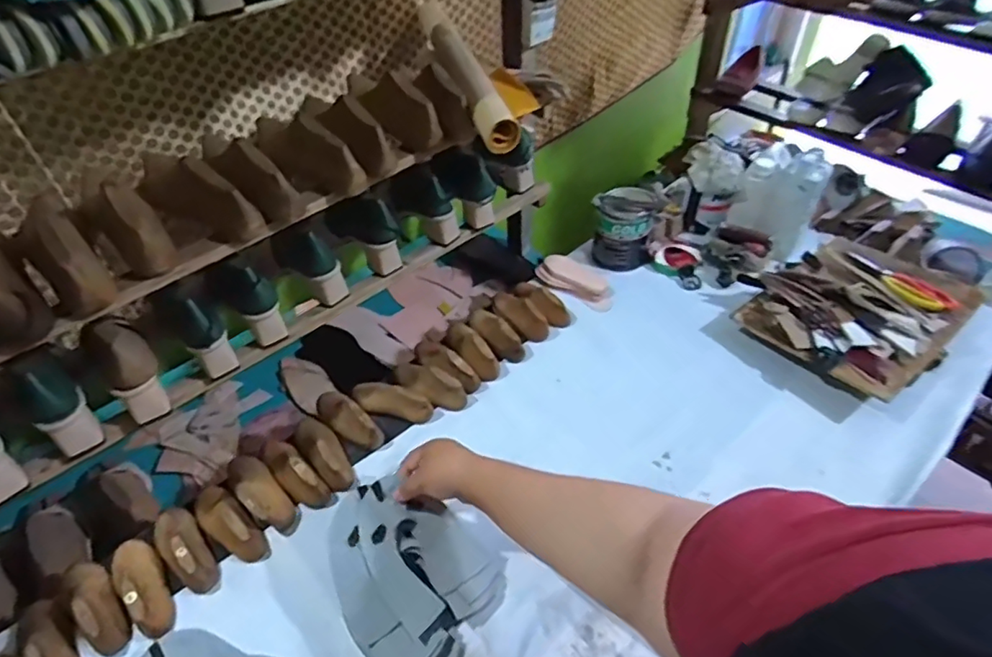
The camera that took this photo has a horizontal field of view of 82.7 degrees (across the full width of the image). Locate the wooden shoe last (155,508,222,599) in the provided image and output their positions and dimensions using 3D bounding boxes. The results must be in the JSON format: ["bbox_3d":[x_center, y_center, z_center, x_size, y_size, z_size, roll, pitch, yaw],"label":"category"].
[{"bbox_3d":[-0.406,0.278,0.726,0.054,0.044,0.135,-35,56,-29],"label":"wooden shoe last"}]

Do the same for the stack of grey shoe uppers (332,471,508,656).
[{"bbox_3d":[-0.107,0.295,0.672,0.220,0.031,0.169,45,57,5],"label":"stack of grey shoe uppers"}]

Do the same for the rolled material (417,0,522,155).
[{"bbox_3d":[-0.055,-0.434,0.930,0.061,0.065,0.453,-13,46,-10],"label":"rolled material"}]

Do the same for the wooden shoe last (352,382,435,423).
[{"bbox_3d":[-0.165,0.115,0.888,0.133,0.050,0.053,15,48,12],"label":"wooden shoe last"}]

